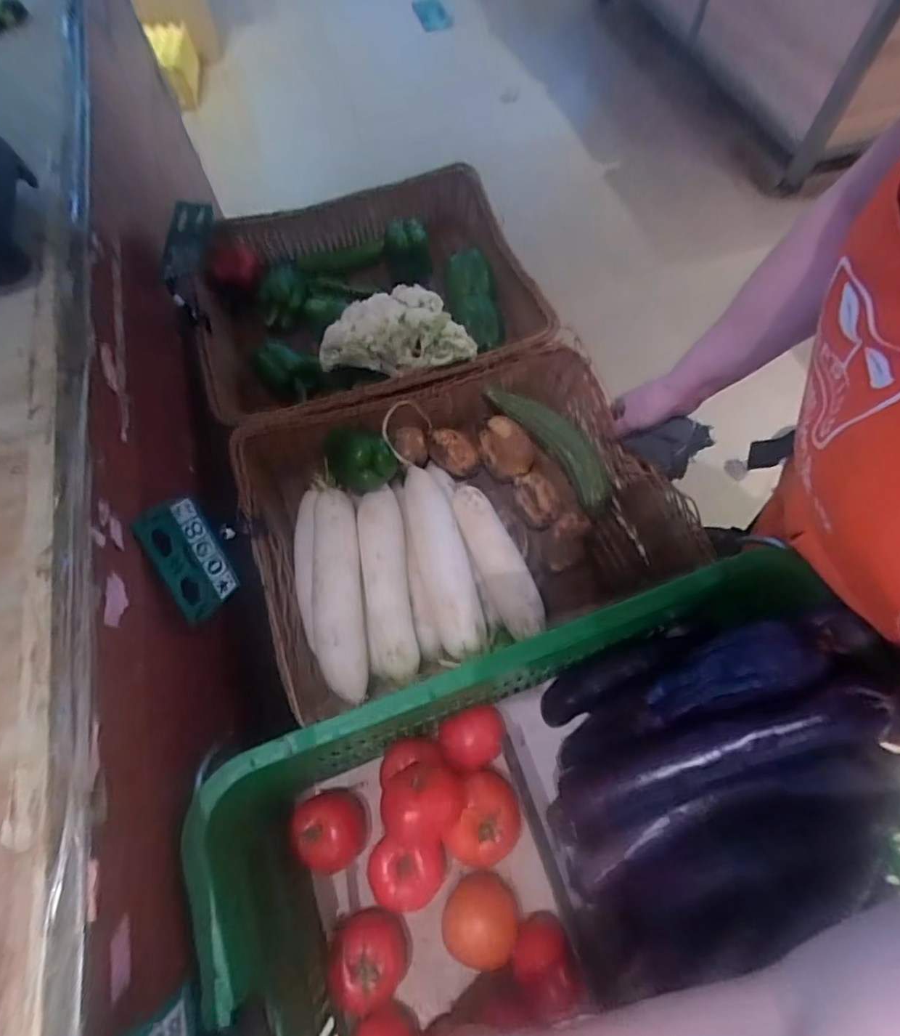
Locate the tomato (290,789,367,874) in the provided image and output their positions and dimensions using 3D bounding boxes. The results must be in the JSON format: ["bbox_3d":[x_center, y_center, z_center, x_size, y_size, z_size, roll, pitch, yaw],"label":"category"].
[{"bbox_3d":[-0.120,0.314,0.537,0.067,0.055,0.067,-2,65,0],"label":"tomato"}]

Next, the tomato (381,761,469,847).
[{"bbox_3d":[-0.025,0.266,0.500,0.074,0.065,0.063,4,65,3],"label":"tomato"}]

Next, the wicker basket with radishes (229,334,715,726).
[{"bbox_3d":[0.005,-0.009,0.679,0.487,0.113,0.375,-19,66,-8],"label":"wicker basket with radishes"}]

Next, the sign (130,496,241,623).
[{"bbox_3d":[-0.261,0.039,0.532,0.008,0.094,0.113,-18,103,16],"label":"sign"}]

